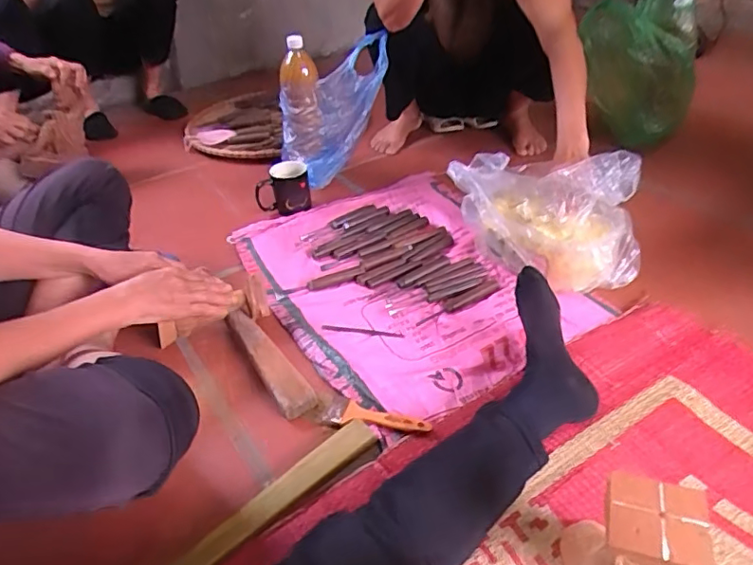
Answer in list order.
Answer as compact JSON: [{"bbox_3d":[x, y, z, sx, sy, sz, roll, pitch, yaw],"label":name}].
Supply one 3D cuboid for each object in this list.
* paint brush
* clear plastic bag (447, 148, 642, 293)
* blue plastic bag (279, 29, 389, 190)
[{"bbox_3d":[-0.007,0.180,0.749,0.162,0.014,0.042,6,39,14],"label":"paint brush"},{"bbox_3d":[0.294,-0.126,0.971,0.322,0.186,0.159,17,43,26],"label":"clear plastic bag"},{"bbox_3d":[-0.084,-0.372,1.220,0.237,0.290,0.137,-25,42,-23],"label":"blue plastic bag"}]

